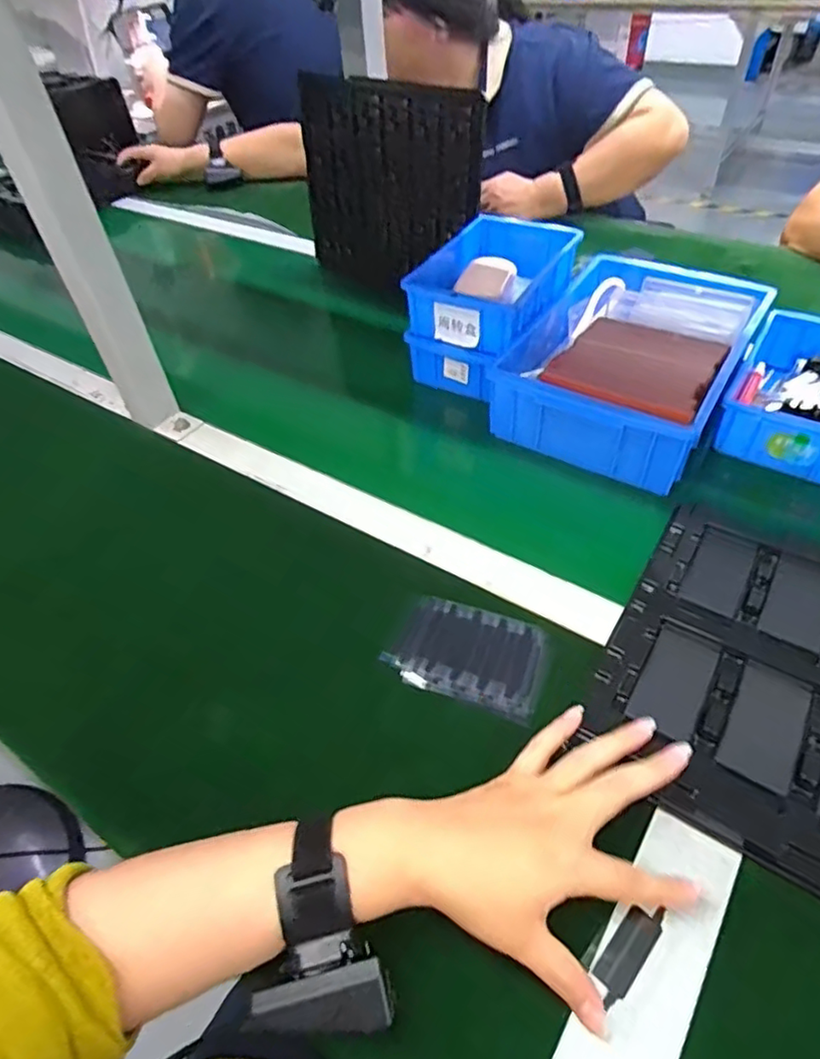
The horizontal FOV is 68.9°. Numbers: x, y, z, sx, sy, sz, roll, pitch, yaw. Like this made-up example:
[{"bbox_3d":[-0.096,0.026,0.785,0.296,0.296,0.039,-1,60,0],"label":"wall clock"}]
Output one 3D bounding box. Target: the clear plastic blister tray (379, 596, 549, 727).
[{"bbox_3d":[0.045,0.096,0.463,0.114,0.012,0.079,12,50,16],"label":"clear plastic blister tray"}]

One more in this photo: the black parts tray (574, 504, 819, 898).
[{"bbox_3d":[0.265,0.098,0.429,0.215,0.015,0.270,24,54,25],"label":"black parts tray"}]

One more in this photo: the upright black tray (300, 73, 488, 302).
[{"bbox_3d":[-0.035,-0.454,0.820,0.297,0.255,0.030,26,55,26],"label":"upright black tray"}]

